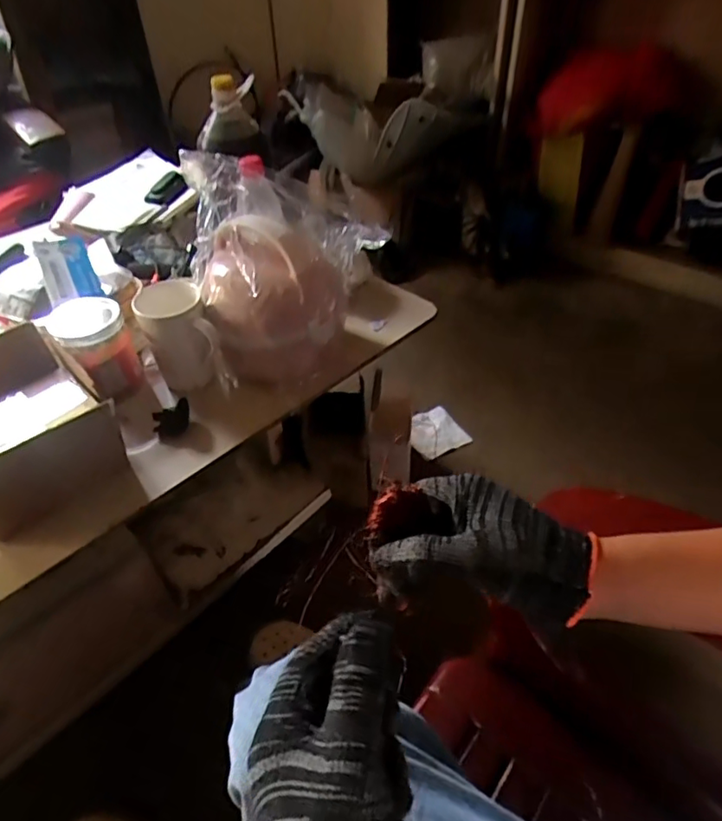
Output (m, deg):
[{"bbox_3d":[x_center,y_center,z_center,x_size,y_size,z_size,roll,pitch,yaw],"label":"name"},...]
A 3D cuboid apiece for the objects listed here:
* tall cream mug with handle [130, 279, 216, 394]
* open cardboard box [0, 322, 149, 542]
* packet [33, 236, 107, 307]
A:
[{"bbox_3d":[-0.233,-0.091,0.705,0.087,0.122,0.094,-15,46,-14],"label":"tall cream mug with handle"},{"bbox_3d":[-0.369,0.036,0.589,0.195,0.124,0.210,-28,50,-25],"label":"open cardboard box"},{"bbox_3d":[-0.384,-0.186,0.730,0.061,0.014,0.108,-20,68,-24],"label":"packet"}]

